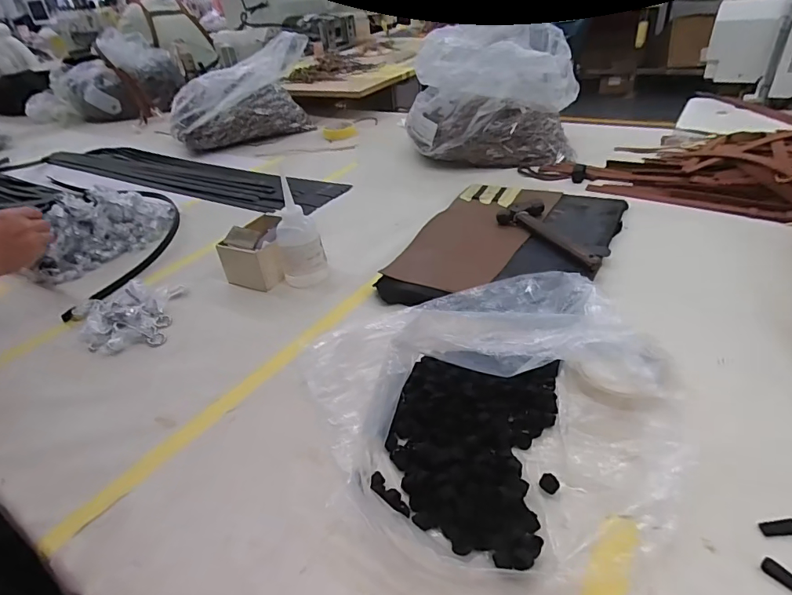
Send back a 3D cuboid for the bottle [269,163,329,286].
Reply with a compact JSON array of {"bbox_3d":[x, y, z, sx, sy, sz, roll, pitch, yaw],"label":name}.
[{"bbox_3d":[-0.135,-0.083,0.650,0.059,0.132,0.047,-29,41,-27],"label":"bottle"}]

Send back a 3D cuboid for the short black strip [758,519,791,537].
[{"bbox_3d":[0.283,0.168,0.340,0.026,0.004,0.010,-5,36,4],"label":"short black strip"}]

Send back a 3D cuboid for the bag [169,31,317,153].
[{"bbox_3d":[-0.407,-0.549,1.270,0.415,0.197,0.241,-13,36,-8],"label":"bag"}]

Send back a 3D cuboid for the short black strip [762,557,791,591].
[{"bbox_3d":[0.264,0.190,0.314,0.010,0.005,0.026,-27,40,-25],"label":"short black strip"}]

